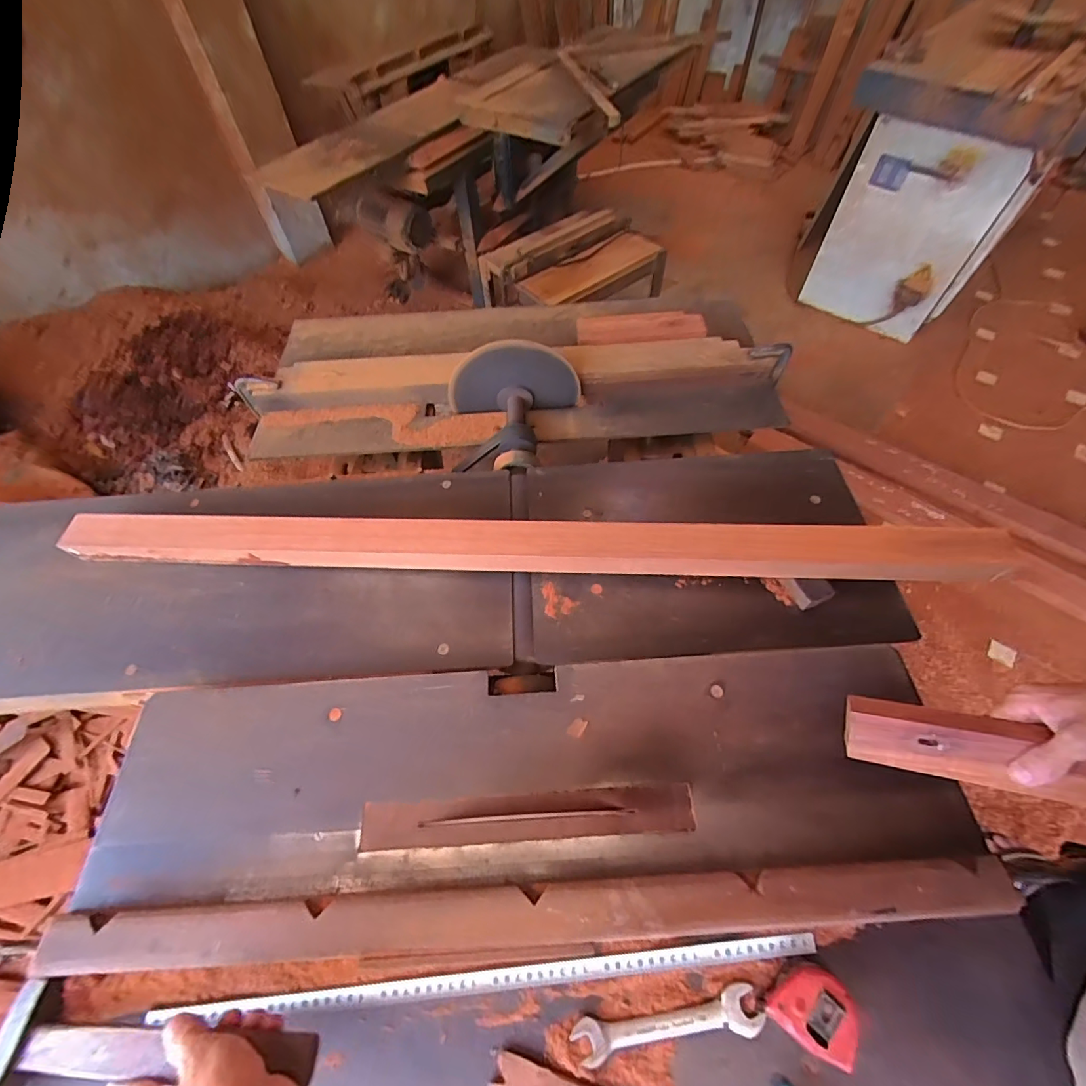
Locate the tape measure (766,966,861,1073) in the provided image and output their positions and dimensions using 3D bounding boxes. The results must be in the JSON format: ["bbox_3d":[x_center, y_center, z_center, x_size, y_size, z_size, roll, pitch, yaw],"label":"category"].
[{"bbox_3d":[0.225,0.390,0.404,0.063,0.027,0.054,24,61,15],"label":"tape measure"}]

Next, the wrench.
[{"bbox_3d":[0.107,0.411,0.410,0.159,0.004,0.031,-8,58,-4],"label":"wrench"}]

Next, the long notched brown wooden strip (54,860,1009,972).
[{"bbox_3d":[-0.016,0.343,0.433,0.828,0.046,0.054,-2,58,-1],"label":"long notched brown wooden strip"}]

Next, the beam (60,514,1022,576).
[{"bbox_3d":[-0.044,0.006,0.660,1.201,0.074,0.061,3,58,2],"label":"beam"}]

